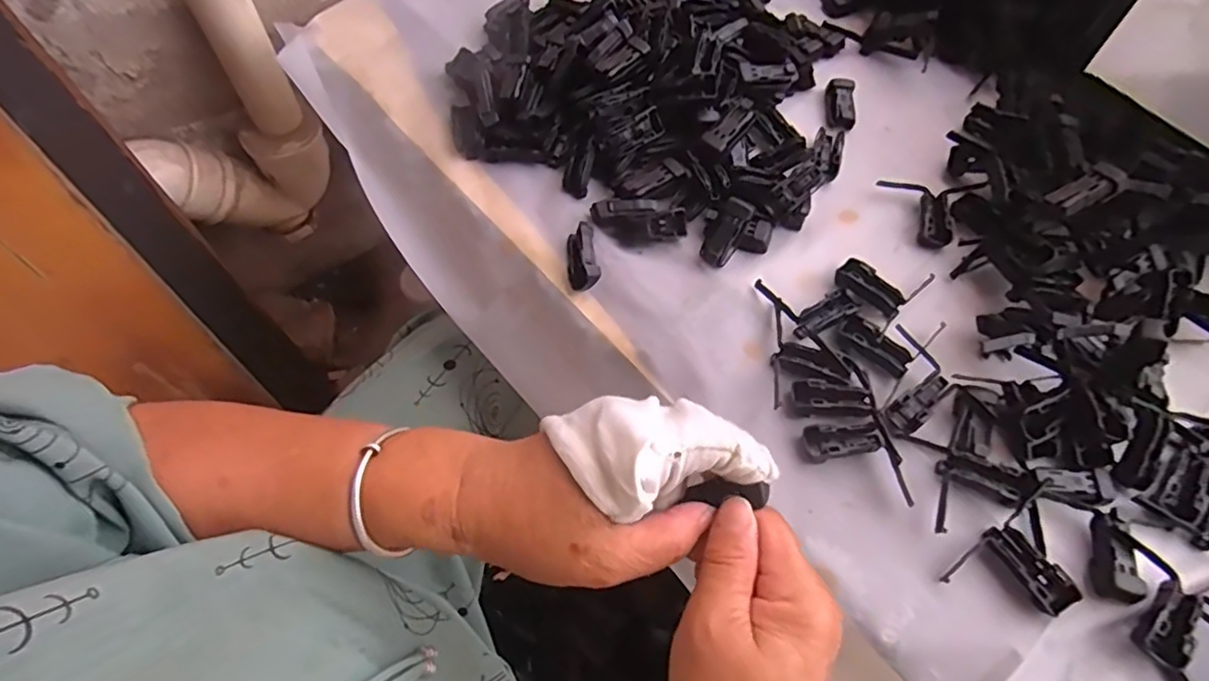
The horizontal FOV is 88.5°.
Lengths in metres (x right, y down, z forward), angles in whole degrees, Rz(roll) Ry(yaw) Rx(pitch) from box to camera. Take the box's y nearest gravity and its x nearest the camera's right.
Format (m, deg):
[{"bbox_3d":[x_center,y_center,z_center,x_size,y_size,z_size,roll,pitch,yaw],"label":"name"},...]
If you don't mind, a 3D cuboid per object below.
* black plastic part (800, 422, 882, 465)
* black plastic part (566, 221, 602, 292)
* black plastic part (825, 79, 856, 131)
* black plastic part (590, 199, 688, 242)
[{"bbox_3d":[0.143,0.060,0.373,0.045,0.013,0.019,-7,62,-5],"label":"black plastic part"},{"bbox_3d":[-0.016,-0.059,0.424,0.020,0.021,0.047,-7,62,-5],"label":"black plastic part"},{"bbox_3d":[0.193,-0.192,0.509,0.023,0.017,0.049,4,62,1],"label":"black plastic part"},{"bbox_3d":[0.024,-0.087,0.440,0.067,0.019,0.024,10,62,4],"label":"black plastic part"}]

